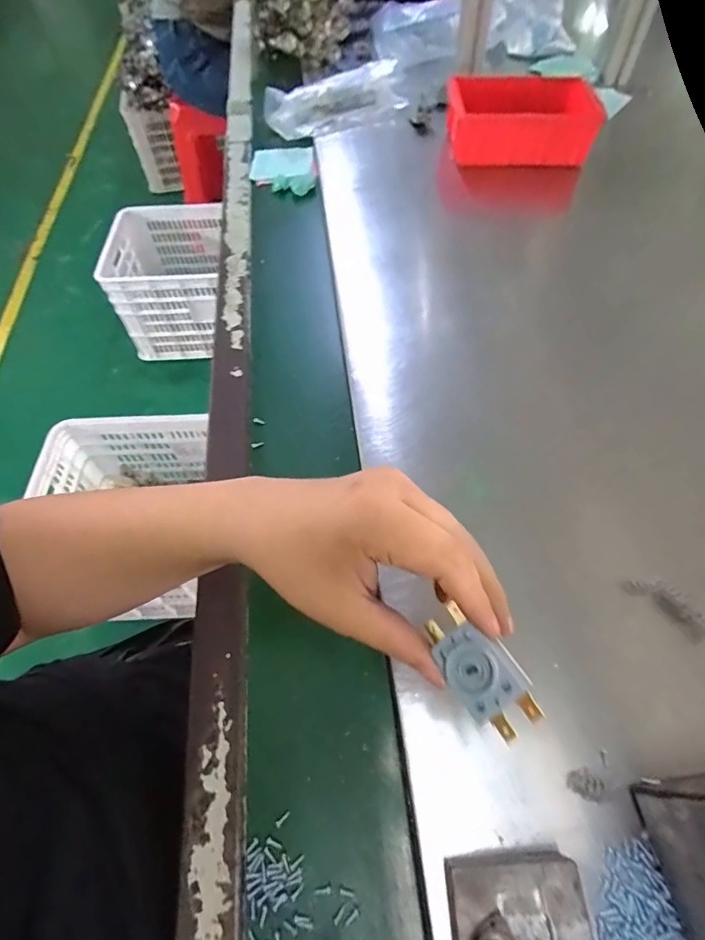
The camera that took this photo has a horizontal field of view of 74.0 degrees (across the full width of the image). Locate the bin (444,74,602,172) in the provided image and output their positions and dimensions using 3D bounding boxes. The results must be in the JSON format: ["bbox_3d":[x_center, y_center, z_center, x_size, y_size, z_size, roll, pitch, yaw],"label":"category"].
[{"bbox_3d":[0.235,-0.490,0.648,0.190,0.075,0.117,2,58,3],"label":"bin"}]

